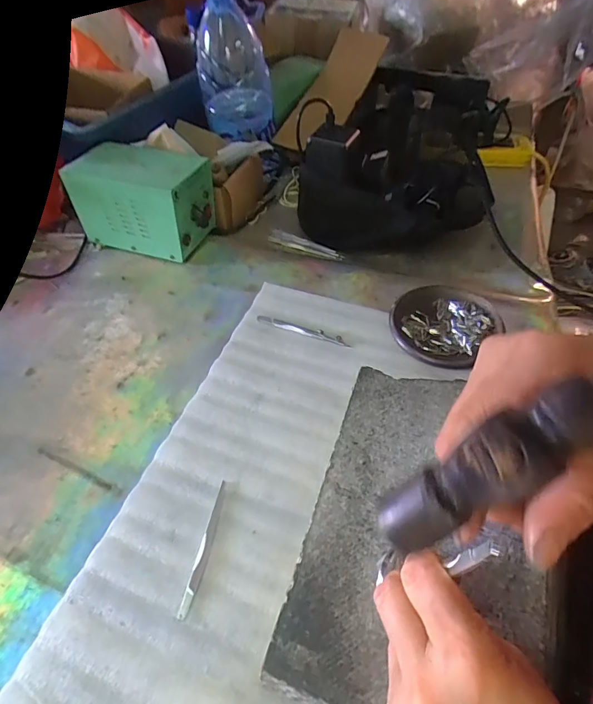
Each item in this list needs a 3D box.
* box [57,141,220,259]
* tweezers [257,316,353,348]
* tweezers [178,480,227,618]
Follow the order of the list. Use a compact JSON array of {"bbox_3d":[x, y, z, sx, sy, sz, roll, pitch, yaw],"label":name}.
[{"bbox_3d":[-0.198,-0.199,0.574,0.165,0.107,0.103,15,53,17],"label":"box"},{"bbox_3d":[0.007,-0.024,0.477,0.108,0.004,0.013,14,53,17],"label":"tweezers"},{"bbox_3d":[-0.071,0.151,0.340,0.010,0.004,0.101,8,51,12],"label":"tweezers"}]

